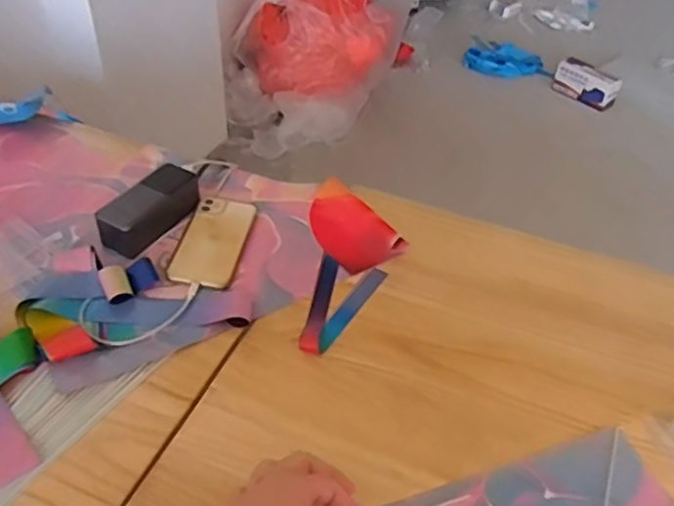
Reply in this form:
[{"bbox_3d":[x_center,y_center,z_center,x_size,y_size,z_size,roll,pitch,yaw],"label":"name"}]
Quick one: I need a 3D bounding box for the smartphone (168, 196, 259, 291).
[{"bbox_3d":[-0.150,-0.017,0.774,0.076,0.009,0.150,15,47,-1],"label":"smartphone"}]

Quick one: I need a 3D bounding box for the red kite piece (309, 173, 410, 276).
[{"bbox_3d":[0.011,-0.036,0.812,0.085,0.024,0.155,-24,48,-27],"label":"red kite piece"}]

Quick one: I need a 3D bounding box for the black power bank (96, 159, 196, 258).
[{"bbox_3d":[-0.230,-0.054,0.783,0.056,0.057,0.137,25,46,22],"label":"black power bank"}]

